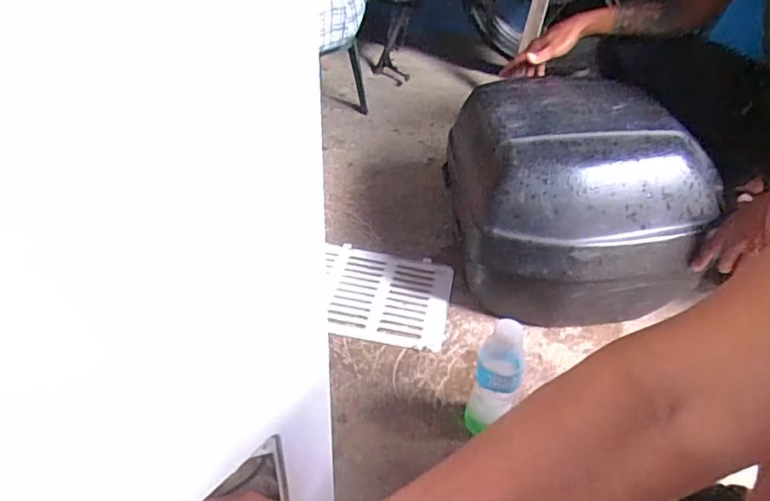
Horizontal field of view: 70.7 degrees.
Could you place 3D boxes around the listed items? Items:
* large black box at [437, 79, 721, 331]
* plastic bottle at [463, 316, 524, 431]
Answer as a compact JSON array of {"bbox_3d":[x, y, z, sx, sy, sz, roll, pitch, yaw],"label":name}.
[{"bbox_3d":[0.303,-0.085,0.860,0.384,0.276,0.333,-2,40,-7],"label":"large black box"},{"bbox_3d":[0.134,0.163,0.659,0.055,0.194,0.055,11,40,9],"label":"plastic bottle"}]

